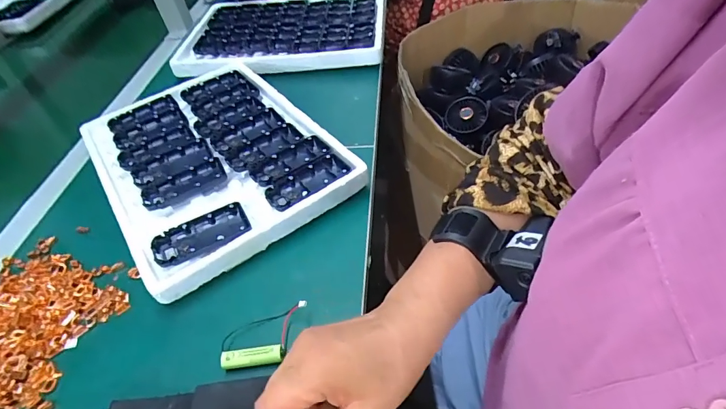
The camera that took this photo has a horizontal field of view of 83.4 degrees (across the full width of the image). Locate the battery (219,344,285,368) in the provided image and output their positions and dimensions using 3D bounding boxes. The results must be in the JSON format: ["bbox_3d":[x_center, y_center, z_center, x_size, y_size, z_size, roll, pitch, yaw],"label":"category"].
[{"bbox_3d":[-0.092,0.127,0.339,0.050,0.011,0.013,-7,48,-1],"label":"battery"}]

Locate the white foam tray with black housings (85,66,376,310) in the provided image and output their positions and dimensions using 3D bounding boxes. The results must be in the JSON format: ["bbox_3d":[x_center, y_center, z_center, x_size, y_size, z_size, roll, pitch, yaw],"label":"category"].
[{"bbox_3d":[-0.188,-0.064,0.512,0.247,0.031,0.334,-32,53,-21],"label":"white foam tray with black housings"}]

